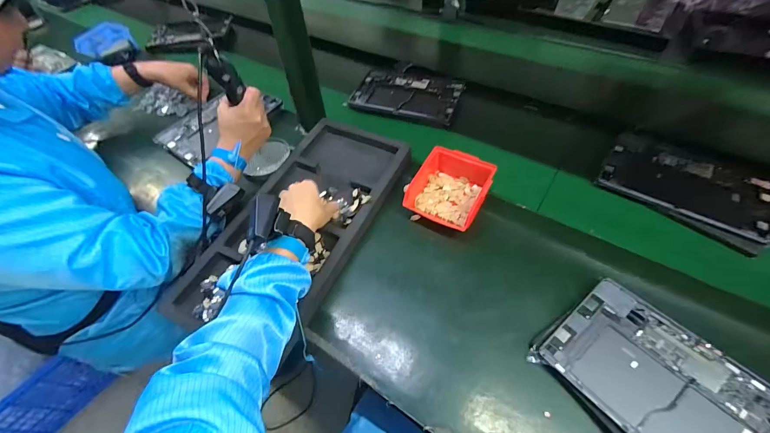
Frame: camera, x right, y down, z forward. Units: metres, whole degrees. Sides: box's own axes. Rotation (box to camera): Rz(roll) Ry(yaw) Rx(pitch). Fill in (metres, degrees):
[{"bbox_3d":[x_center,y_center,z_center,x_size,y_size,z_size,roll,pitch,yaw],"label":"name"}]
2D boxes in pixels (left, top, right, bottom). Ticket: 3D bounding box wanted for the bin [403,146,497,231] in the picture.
[{"bbox_3d":[0.119,-0.055,0.608,0.136,0.072,0.147,24,58,20],"label":"bin"}]

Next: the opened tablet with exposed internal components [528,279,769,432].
[{"bbox_3d":[0.335,0.209,0.406,0.184,0.020,0.244,-35,50,-15],"label":"opened tablet with exposed internal components"}]

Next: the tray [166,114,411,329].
[{"bbox_3d":[-0.149,0.005,0.603,0.230,0.045,0.474,21,57,19],"label":"tray"}]

